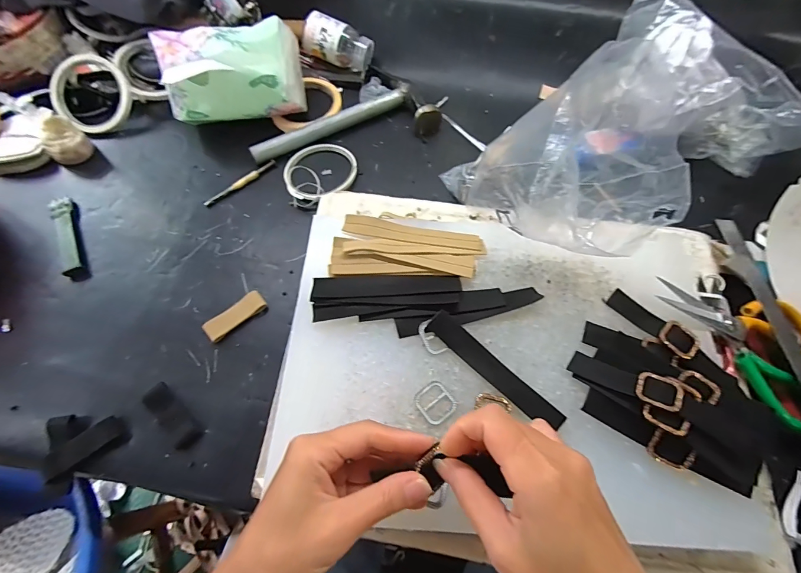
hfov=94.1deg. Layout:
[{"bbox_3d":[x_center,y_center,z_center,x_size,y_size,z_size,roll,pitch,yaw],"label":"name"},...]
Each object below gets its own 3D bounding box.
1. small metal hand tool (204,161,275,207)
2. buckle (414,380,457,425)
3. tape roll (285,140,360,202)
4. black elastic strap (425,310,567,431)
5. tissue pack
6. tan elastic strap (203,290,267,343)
[{"bbox_3d":[-0.188,-0.122,0.440,0.094,0.012,0.010,-35,68,-17],"label":"small metal hand tool"},{"bbox_3d":[0.027,0.090,0.292,0.026,0.004,0.029,-33,70,-14],"label":"buckle"},{"bbox_3d":[-0.096,-0.140,0.442,0.084,0.014,0.097,13,61,7],"label":"tape roll"},{"bbox_3d":[0.076,0.068,0.304,0.125,0.008,0.022,40,68,14],"label":"black elastic strap"},{"bbox_3d":[-0.195,-0.252,0.437,0.151,0.078,0.081,-8,66,-4],"label":"tissue pack"},{"bbox_3d":[-0.162,0.029,0.367,0.060,0.009,0.022,-39,70,-19],"label":"tan elastic strap"}]

